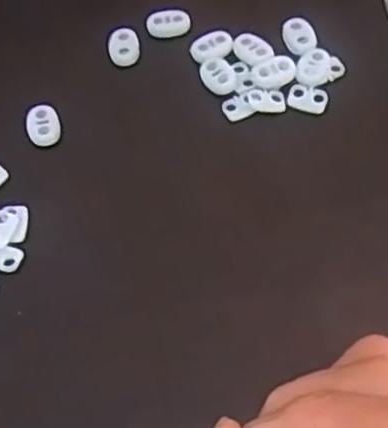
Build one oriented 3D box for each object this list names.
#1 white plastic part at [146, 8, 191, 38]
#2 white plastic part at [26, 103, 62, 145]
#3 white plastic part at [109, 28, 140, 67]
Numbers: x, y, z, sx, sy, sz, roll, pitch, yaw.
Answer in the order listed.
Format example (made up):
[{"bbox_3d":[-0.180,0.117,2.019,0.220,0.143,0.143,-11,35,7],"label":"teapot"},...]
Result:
[{"bbox_3d":[-0.013,-0.102,0.375,0.022,0.004,0.019,-7,59,-1],"label":"white plastic part"},{"bbox_3d":[-0.073,-0.043,0.348,0.015,0.008,0.022,-18,60,-7],"label":"white plastic part"},{"bbox_3d":[-0.036,-0.087,0.369,0.015,0.004,0.021,-10,59,-2],"label":"white plastic part"}]

